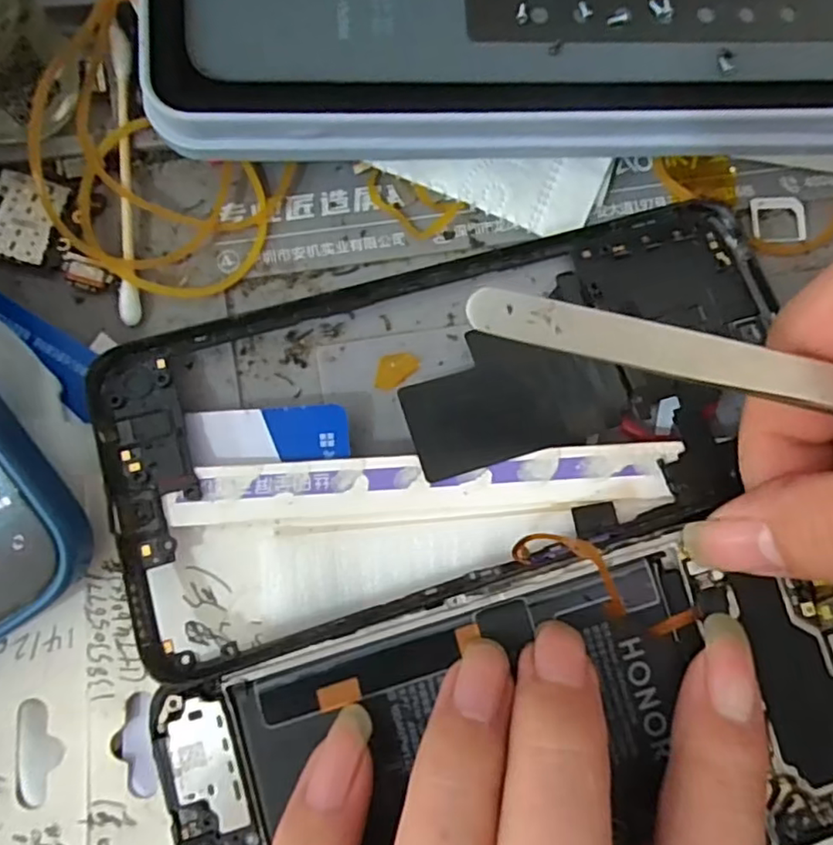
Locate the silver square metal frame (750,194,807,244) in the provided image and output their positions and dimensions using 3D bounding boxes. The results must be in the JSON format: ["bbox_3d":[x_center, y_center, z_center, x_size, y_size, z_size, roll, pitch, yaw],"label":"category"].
[{"bbox_3d":[0.101,-0.057,0.169,0.016,0.004,0.014,-6,83,-5],"label":"silver square metal frame"}]

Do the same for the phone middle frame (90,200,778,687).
[{"bbox_3d":[0.014,-0.002,0.147,0.166,0.007,0.080,-15,76,-8],"label":"phone middle frame"}]

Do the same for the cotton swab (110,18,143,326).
[{"bbox_3d":[-0.072,-0.061,0.152,0.004,0.005,0.073,-3,83,-5],"label":"cotton swab"}]

